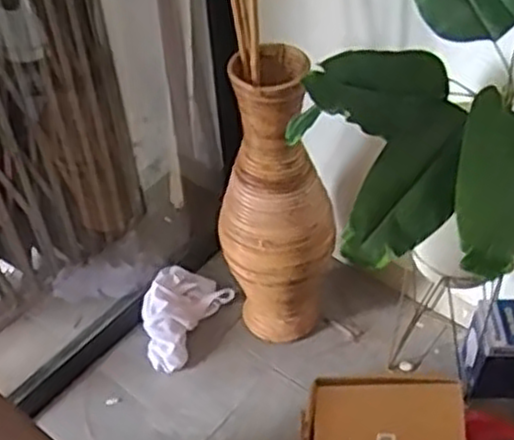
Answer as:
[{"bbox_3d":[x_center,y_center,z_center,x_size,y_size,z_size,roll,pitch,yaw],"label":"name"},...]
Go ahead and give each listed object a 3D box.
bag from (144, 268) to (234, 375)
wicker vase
[{"bbox_3d":[-0.199,0.228,1.854,0.179,0.074,0.278,19,49,22],"label":"bag"},{"bbox_3d":[0.037,0.005,1.608,0.197,0.713,0.181,-21,47,-17],"label":"wicker vase"}]

